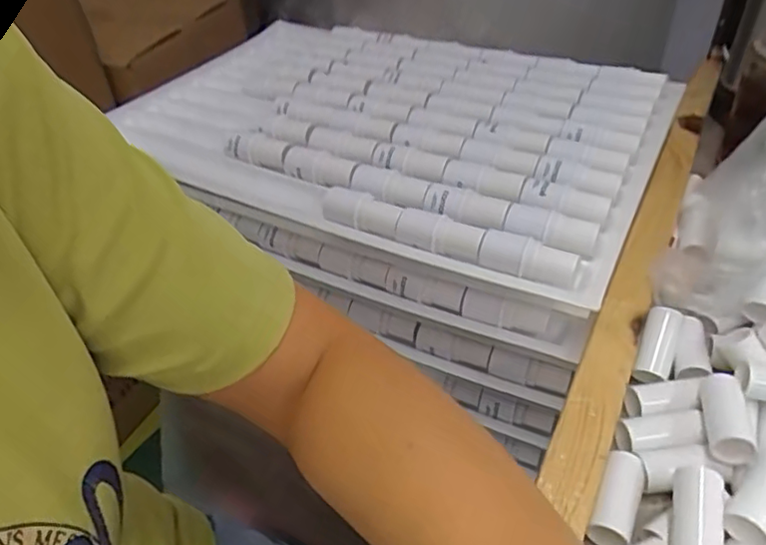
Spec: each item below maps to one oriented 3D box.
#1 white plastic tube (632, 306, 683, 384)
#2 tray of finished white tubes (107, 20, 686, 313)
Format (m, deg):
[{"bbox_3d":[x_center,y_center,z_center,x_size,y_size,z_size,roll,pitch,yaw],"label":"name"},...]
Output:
[{"bbox_3d":[0.170,0.045,0.361,0.022,0.019,0.055,22,62,26],"label":"white plastic tube"},{"bbox_3d":[-0.011,-0.139,0.511,0.461,0.034,0.287,19,46,24],"label":"tray of finished white tubes"}]

